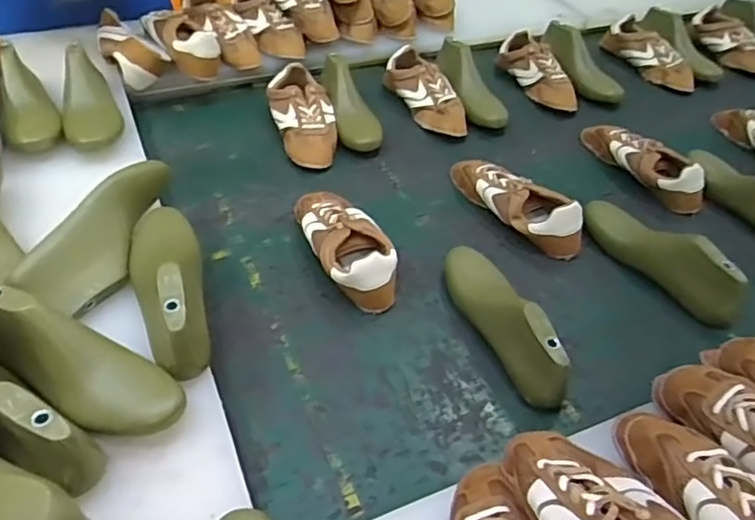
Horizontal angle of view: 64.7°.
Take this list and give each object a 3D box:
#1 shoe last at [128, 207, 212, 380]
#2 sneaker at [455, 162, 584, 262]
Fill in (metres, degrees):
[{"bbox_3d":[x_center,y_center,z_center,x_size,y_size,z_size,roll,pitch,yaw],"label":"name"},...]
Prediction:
[{"bbox_3d":[-0.236,0.011,0.667,0.079,0.082,0.252,-13,49,-16],"label":"shoe last"},{"bbox_3d":[0.201,-0.092,0.894,0.075,0.075,0.226,-33,58,-33],"label":"sneaker"}]

